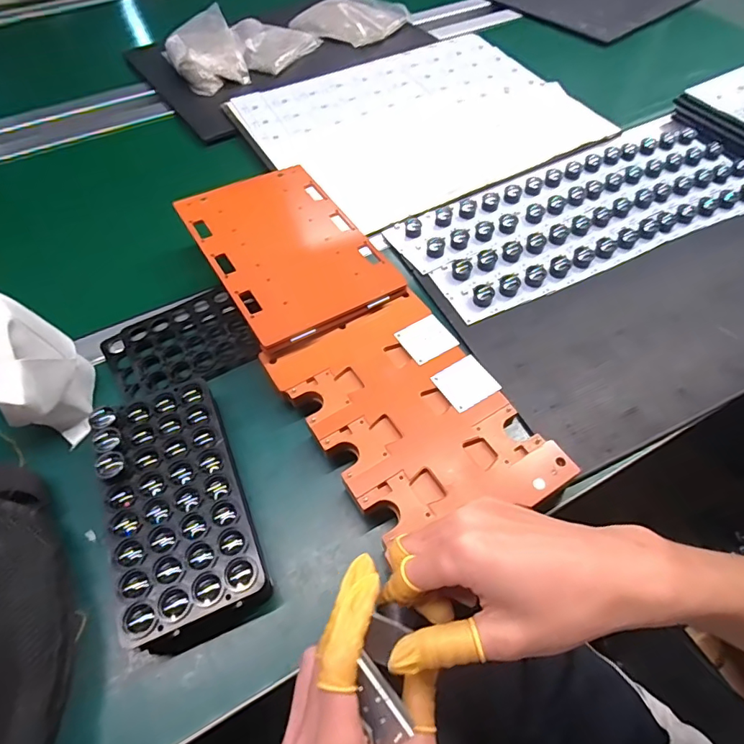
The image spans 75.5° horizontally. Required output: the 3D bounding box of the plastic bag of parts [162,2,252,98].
[{"bbox_3d":[-0.283,-0.536,0.804,0.115,0.053,0.163,-21,58,-13],"label":"plastic bag of parts"}]

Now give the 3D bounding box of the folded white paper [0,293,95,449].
[{"bbox_3d":[-0.303,0.001,0.416,0.077,0.120,0.097,2,56,2],"label":"folded white paper"}]

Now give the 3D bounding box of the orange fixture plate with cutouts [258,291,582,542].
[{"bbox_3d":[0.034,0.041,0.430,0.161,0.028,0.232,-29,60,-17],"label":"orange fixture plate with cutouts"}]

